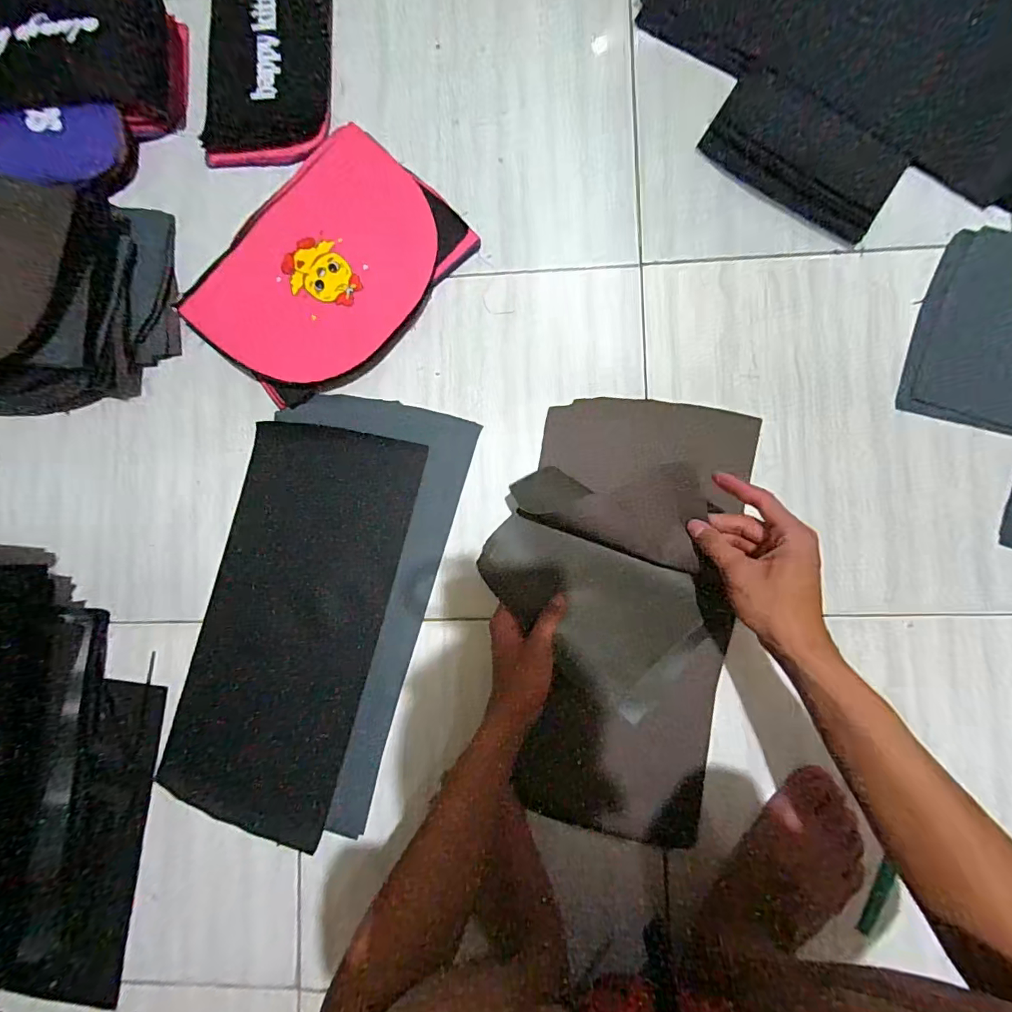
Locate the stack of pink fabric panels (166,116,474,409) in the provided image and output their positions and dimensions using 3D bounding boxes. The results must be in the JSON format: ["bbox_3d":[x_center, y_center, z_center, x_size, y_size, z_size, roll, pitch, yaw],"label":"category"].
[{"bbox_3d":[-0.207,-0.269,0.555,0.216,0.038,0.291,42,90,5],"label":"stack of pink fabric panels"}]

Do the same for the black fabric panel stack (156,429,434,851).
[{"bbox_3d":[-0.247,0.136,0.557,0.209,0.014,0.458,15,88,4],"label":"black fabric panel stack"}]

